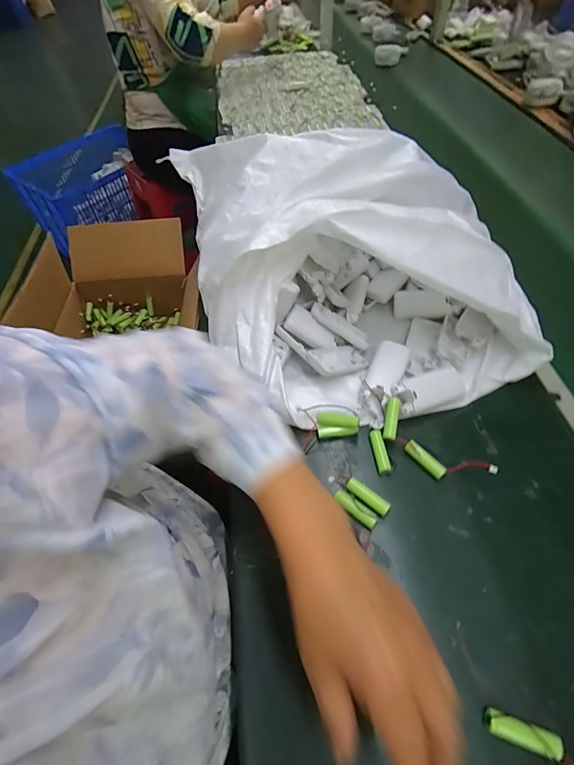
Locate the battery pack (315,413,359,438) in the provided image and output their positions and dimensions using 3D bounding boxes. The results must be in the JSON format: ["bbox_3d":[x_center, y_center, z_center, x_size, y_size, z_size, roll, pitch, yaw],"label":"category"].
[{"bbox_3d":[0.063,0.053,0.433,0.049,0.013,0.031,-2,98,12],"label":"battery pack"}]

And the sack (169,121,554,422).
[{"bbox_3d":[0.065,-0.228,0.526,0.396,0.184,0.581,-11,55,-4],"label":"sack"}]

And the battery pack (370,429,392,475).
[{"bbox_3d":[0.108,0.082,0.415,0.014,0.017,0.051,-10,55,-3],"label":"battery pack"}]

